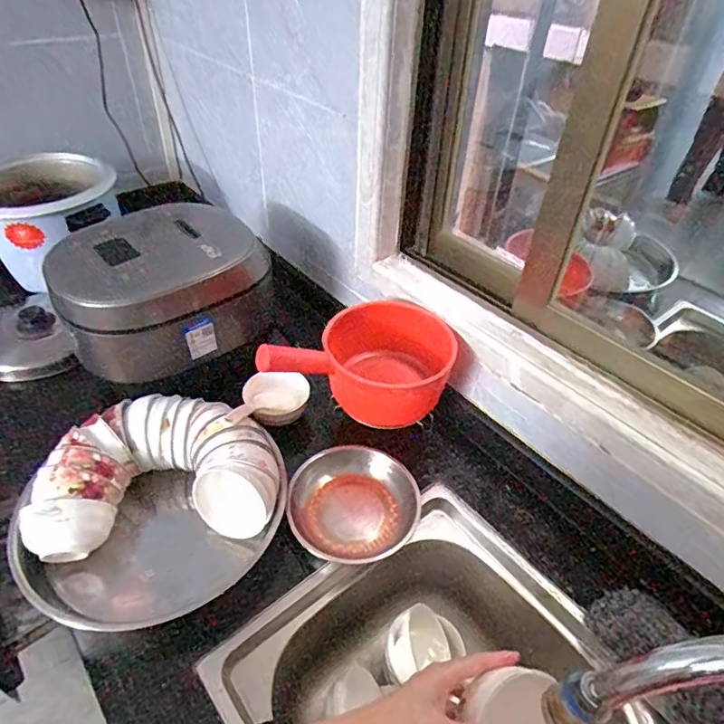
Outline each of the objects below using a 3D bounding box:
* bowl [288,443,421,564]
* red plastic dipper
[{"bbox_3d":[-0.011,0.195,0.711,0.171,0.060,0.159,1,42,-1],"label":"bowl"},{"bbox_3d":[0.008,0.004,0.752,0.320,0.128,0.181,-9,40,-37],"label":"red plastic dipper"}]

